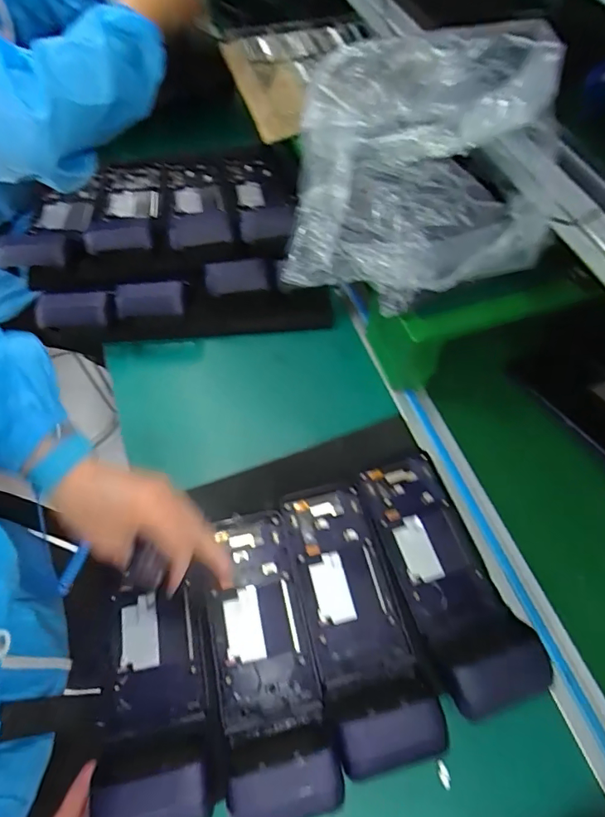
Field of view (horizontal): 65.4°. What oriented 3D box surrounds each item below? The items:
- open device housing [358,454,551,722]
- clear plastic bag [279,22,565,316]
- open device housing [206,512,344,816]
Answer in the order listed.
[{"bbox_3d":[0.124,0.136,0.414,0.082,0.041,0.221,-14,59,-9],"label":"open device housing"},{"bbox_3d":[0.101,-0.199,0.397,0.218,0.176,0.151,14,62,7],"label":"clear plastic bag"},{"bbox_3d":[-0.033,0.188,0.376,0.080,0.041,0.221,-11,58,-6],"label":"open device housing"}]

